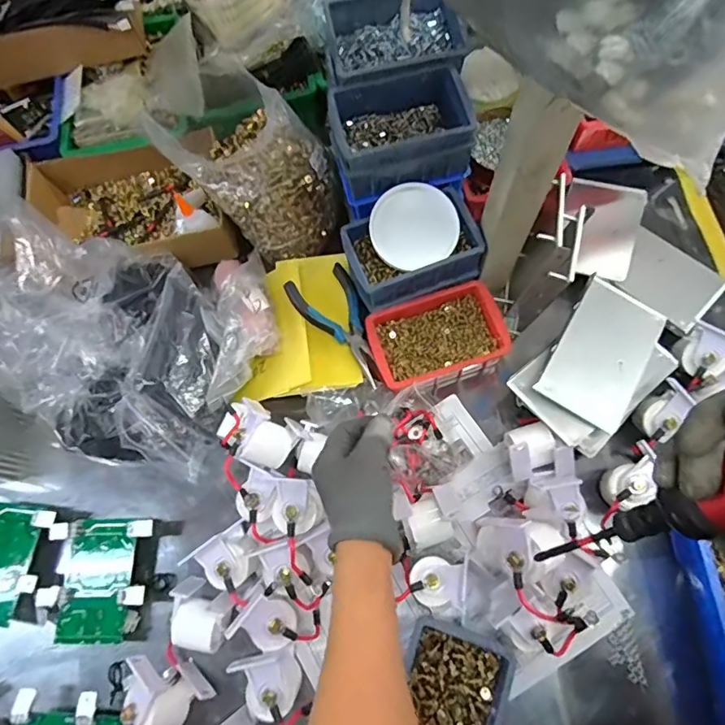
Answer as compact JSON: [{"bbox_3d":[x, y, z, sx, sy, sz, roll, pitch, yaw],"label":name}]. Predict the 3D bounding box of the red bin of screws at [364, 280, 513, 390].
[{"bbox_3d":[0.086,-0.029,0.592,0.152,0.041,0.102,-20,70,-5],"label":"red bin of screws"}]

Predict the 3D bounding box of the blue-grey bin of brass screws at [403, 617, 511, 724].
[{"bbox_3d":[0.076,0.322,0.463,0.085,0.041,0.144,15,71,8],"label":"blue-grey bin of brass screws"}]

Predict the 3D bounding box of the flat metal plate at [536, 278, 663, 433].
[{"bbox_3d":[0.255,-0.011,0.530,0.094,0.010,0.148,32,79,1],"label":"flat metal plate"}]

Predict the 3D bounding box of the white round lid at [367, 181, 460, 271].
[{"bbox_3d":[0.056,-0.154,0.567,0.095,0.006,0.091,0,94,2],"label":"white round lid"}]

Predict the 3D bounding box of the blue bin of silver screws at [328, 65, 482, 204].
[{"bbox_3d":[0.043,-0.251,0.564,0.153,0.086,0.096,-16,69,-1],"label":"blue bin of silver screws"}]

